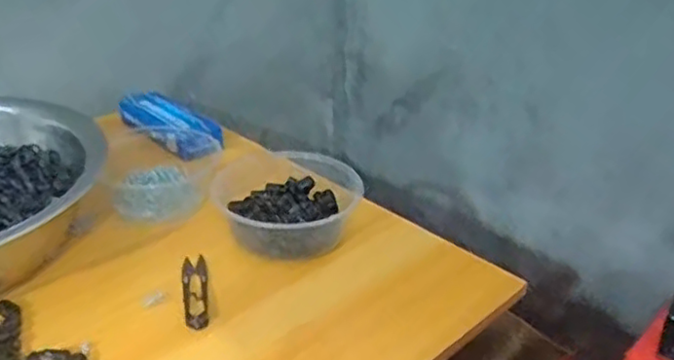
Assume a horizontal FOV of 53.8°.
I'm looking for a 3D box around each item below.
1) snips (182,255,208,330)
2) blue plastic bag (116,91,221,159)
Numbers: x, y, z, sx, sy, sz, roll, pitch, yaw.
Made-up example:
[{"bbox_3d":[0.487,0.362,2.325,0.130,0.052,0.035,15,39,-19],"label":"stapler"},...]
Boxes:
[{"bbox_3d":[-0.121,0.095,0.575,0.021,0.006,0.097,-5,30,-14],"label":"snips"},{"bbox_3d":[-0.208,-0.071,0.824,0.064,0.029,0.170,-23,38,-39],"label":"blue plastic bag"}]

